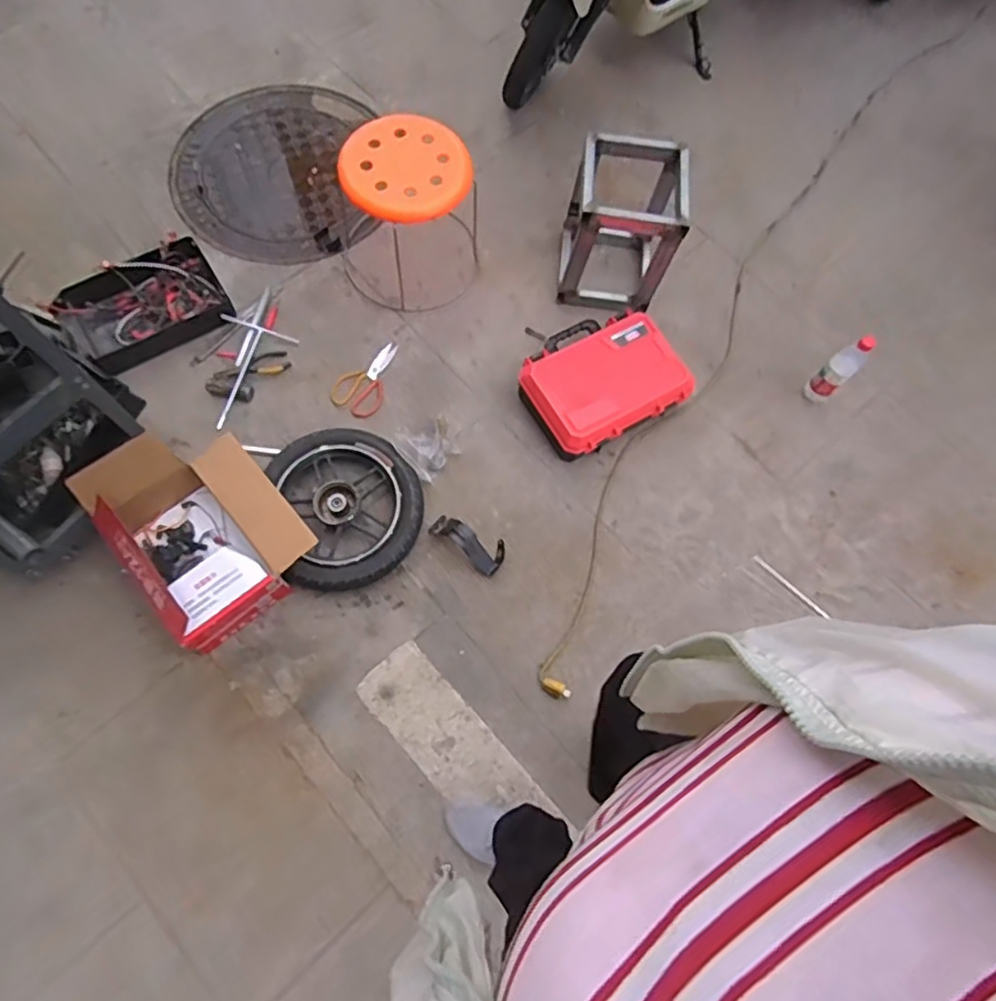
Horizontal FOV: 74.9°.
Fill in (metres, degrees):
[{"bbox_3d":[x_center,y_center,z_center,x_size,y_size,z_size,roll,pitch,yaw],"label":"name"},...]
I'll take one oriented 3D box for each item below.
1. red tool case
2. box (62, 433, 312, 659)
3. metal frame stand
[{"bbox_3d":[0.242,-0.296,1.555,0.345,0.096,0.304,-28,75,-13],"label":"red tool case"},{"bbox_3d":[-0.620,0.052,1.382,0.319,0.202,0.404,-39,78,-13],"label":"box"},{"bbox_3d":[0.292,-0.652,1.572,0.254,0.321,0.255,10,70,-1],"label":"metal frame stand"}]

